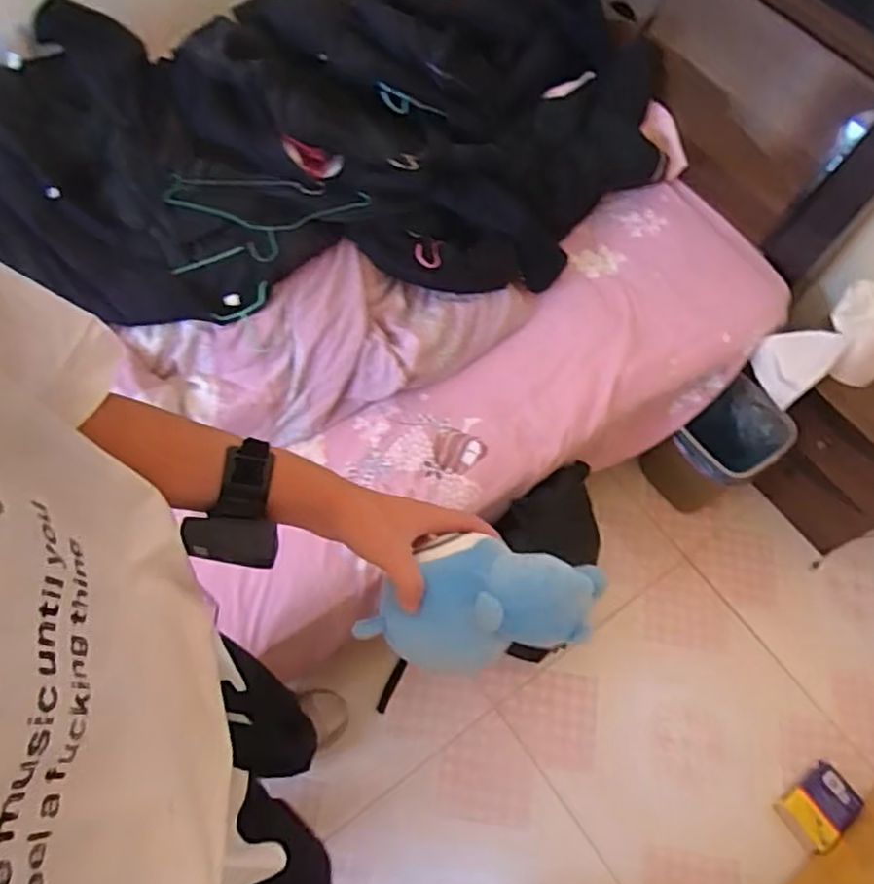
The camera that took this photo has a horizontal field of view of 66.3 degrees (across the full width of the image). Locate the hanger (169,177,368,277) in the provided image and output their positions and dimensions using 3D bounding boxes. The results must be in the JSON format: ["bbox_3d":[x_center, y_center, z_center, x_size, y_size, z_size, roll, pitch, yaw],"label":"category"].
[{"bbox_3d":[-0.304,-0.401,1.220,0.354,0.024,0.167,-5,90,-6],"label":"hanger"}]

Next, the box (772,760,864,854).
[{"bbox_3d":[0.775,0.732,1.350,0.153,0.049,0.106,-33,69,-19],"label":"box"}]

